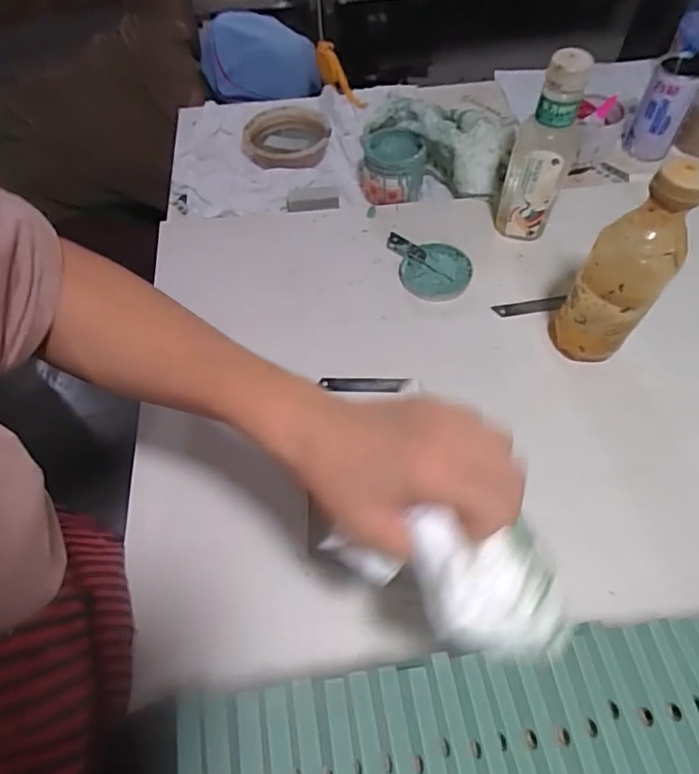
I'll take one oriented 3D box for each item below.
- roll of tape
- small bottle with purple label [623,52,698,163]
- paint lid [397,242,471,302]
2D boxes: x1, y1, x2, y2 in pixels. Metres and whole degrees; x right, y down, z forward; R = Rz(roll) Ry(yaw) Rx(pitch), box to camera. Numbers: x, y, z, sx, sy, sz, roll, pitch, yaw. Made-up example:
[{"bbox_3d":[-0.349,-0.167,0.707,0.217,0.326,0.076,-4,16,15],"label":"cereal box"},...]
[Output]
[{"bbox_3d":[-0.094,-0.371,0.776,0.131,0.020,0.134,-1,57,2],"label":"roll of tape"},{"bbox_3d":[0.435,-0.384,0.727,0.065,0.132,0.061,28,63,19],"label":"small bottle with purple label"},{"bbox_3d":[0.104,-0.139,0.620,0.081,0.013,0.079,-1,57,2],"label":"paint lid"}]

